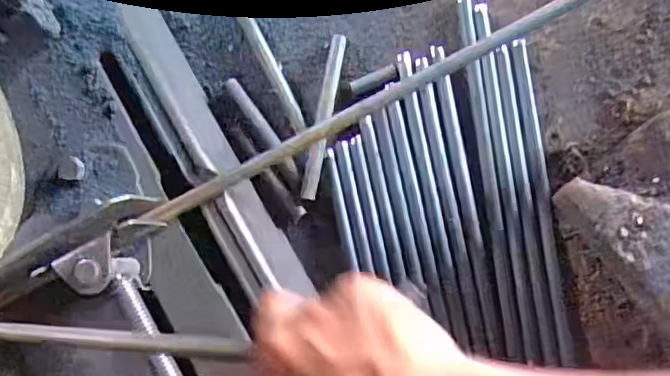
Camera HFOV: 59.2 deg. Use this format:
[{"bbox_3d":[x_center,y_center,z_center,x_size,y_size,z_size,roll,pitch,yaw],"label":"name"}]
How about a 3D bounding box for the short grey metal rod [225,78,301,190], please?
[{"bbox_3d":[-0.058,-0.047,0.495,0.014,0.013,0.108,-34,84,4],"label":"short grey metal rod"}]

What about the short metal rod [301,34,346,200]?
[{"bbox_3d":[-0.009,-0.059,0.488,0.013,0.010,0.138,10,89,7],"label":"short metal rod"}]

